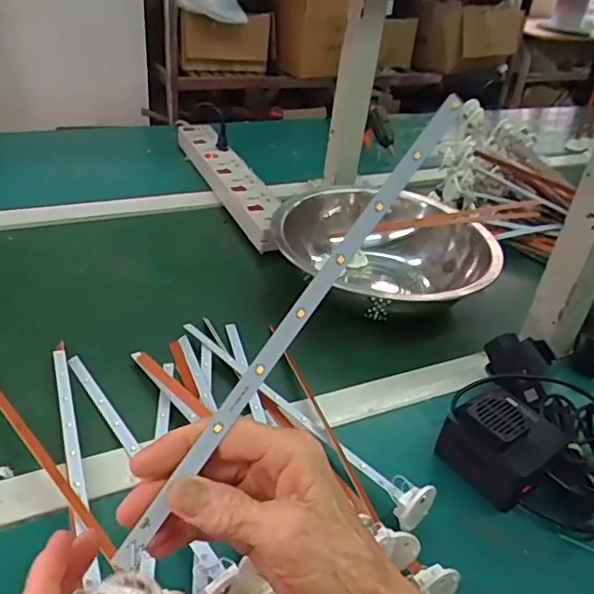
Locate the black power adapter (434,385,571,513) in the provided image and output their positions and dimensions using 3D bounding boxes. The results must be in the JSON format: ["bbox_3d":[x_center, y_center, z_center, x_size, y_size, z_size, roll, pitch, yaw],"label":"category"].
[{"bbox_3d":[0.171,0.115,0.470,0.076,0.055,0.075,-19,42,-32],"label":"black power adapter"}]

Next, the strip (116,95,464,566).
[{"bbox_3d":[0.002,0.009,0.277,0.011,0.008,0.268,31,80,32],"label":"strip"}]

